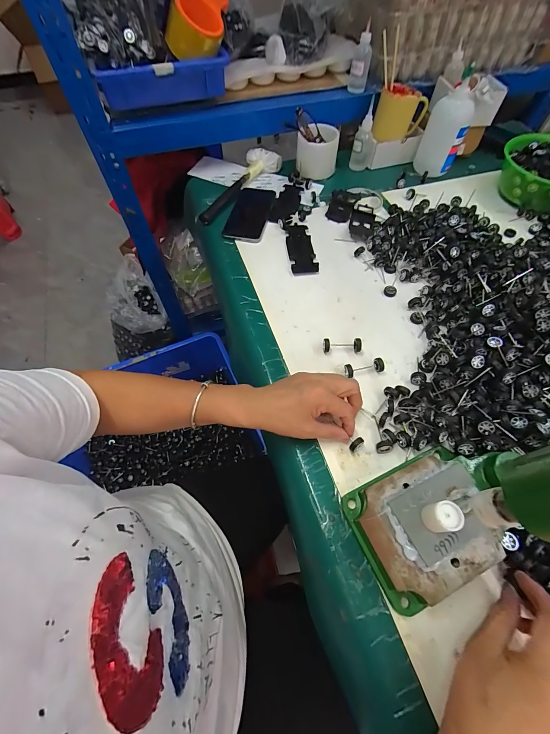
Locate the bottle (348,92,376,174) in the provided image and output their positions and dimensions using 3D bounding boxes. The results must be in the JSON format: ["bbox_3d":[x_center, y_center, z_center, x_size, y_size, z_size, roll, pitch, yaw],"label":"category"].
[{"bbox_3d":[0.199,-0.501,0.666,0.050,0.119,0.027,14,62,9],"label":"bottle"}]

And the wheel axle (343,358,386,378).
[{"bbox_3d":[0.125,0.002,0.425,0.057,0.018,0.016,-9,60,-5],"label":"wheel axle"}]

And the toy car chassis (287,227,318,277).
[{"bbox_3d":[0.046,-0.217,0.553,0.046,0.008,0.126,-6,60,-3],"label":"toy car chassis"}]

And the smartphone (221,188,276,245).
[{"bbox_3d":[-0.050,-0.313,0.606,0.076,0.011,0.169,9,60,5],"label":"smartphone"}]

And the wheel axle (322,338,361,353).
[{"bbox_3d":[0.098,-0.031,0.444,0.056,0.018,0.017,-2,60,-1],"label":"wheel axle"}]

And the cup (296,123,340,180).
[{"bbox_3d":[0.092,-0.475,0.664,0.088,0.072,0.086,6,60,3],"label":"cup"}]

